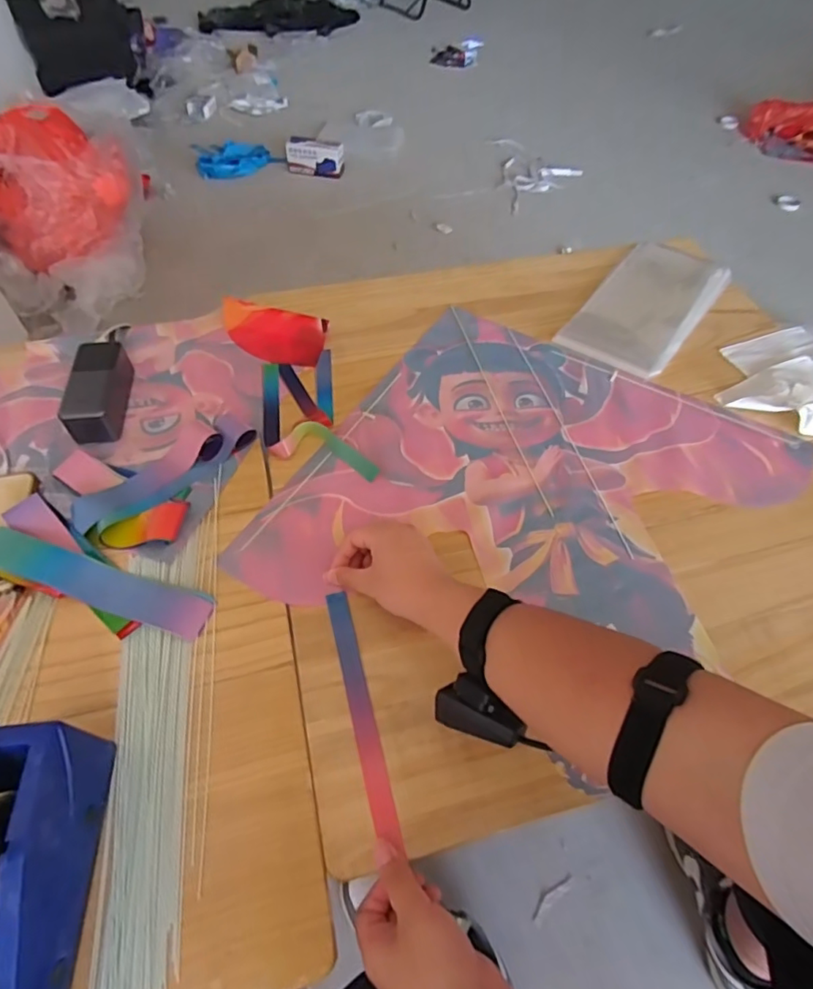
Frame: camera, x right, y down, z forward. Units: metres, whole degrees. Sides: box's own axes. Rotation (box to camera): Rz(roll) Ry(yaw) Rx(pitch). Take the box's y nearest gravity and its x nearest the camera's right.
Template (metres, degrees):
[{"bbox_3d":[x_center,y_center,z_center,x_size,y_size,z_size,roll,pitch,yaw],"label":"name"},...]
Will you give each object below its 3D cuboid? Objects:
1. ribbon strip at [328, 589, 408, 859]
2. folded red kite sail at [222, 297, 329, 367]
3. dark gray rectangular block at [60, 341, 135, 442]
[{"bbox_3d":[-0.042,0.189,0.496,0.021,0.007,0.215,-12,57,-11],"label":"ribbon strip"},{"bbox_3d":[-0.198,-0.237,0.793,0.161,0.035,0.095,7,55,4],"label":"folded red kite sail"},{"bbox_3d":[-0.387,-0.130,0.687,0.054,0.052,0.134,-5,55,-5],"label":"dark gray rectangular block"}]

